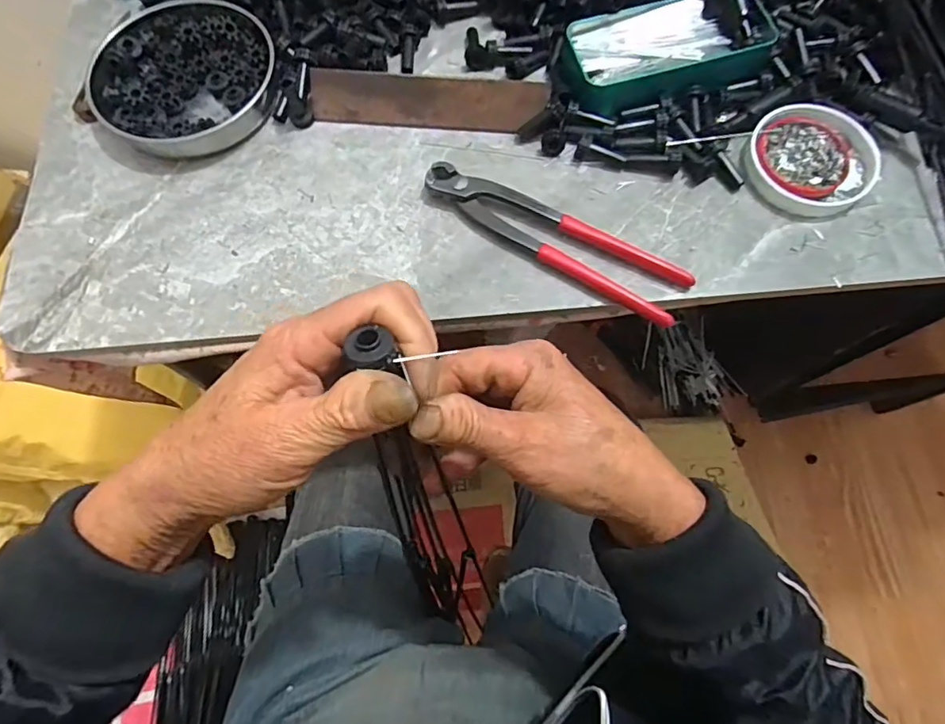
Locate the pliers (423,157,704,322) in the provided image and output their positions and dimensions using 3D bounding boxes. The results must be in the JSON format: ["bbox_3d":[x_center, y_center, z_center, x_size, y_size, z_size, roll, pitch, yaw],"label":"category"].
[{"bbox_3d":[0.057,-0.091,0.380,0.198,0.013,0.044,29,74,11],"label":"pliers"}]

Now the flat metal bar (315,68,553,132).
[{"bbox_3d":[-0.034,-0.197,0.403,0.176,0.035,0.006,5,32,3],"label":"flat metal bar"}]

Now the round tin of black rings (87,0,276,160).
[{"bbox_3d":[-0.220,-0.222,0.417,0.132,0.027,0.135,0,71,1],"label":"round tin of black rings"}]

